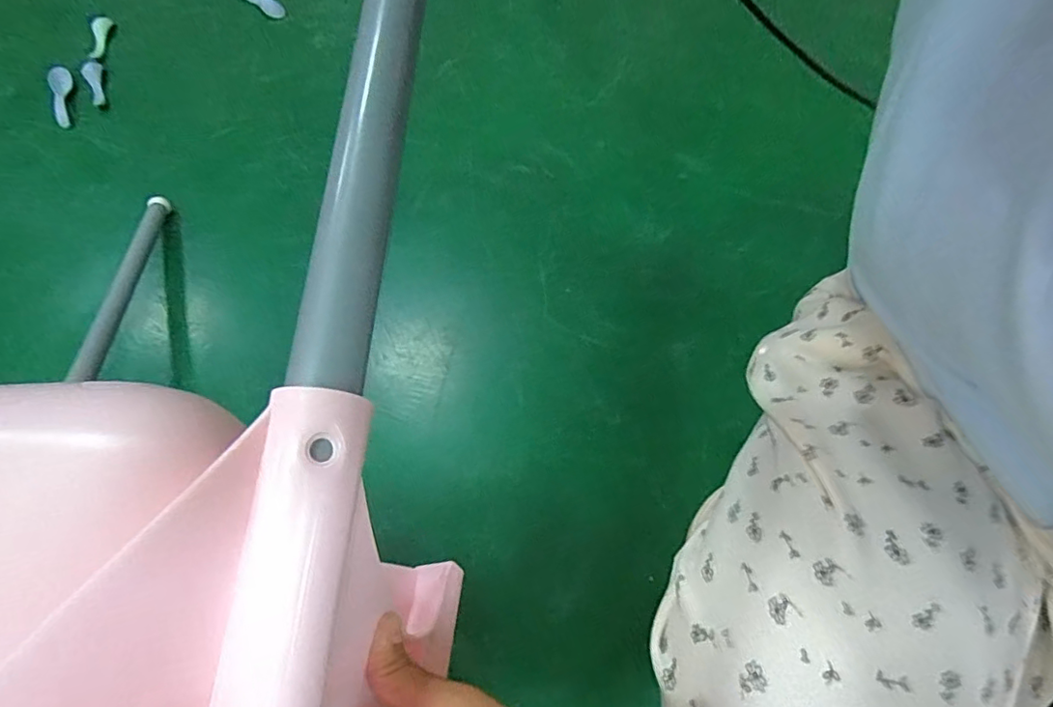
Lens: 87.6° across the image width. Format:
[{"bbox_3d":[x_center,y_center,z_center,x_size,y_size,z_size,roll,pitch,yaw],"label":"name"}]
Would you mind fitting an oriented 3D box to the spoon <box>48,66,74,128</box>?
[{"bbox_3d":[-0.865,-0.483,1.024,0.042,0.021,0.170,-28,60,-12],"label":"spoon"}]

